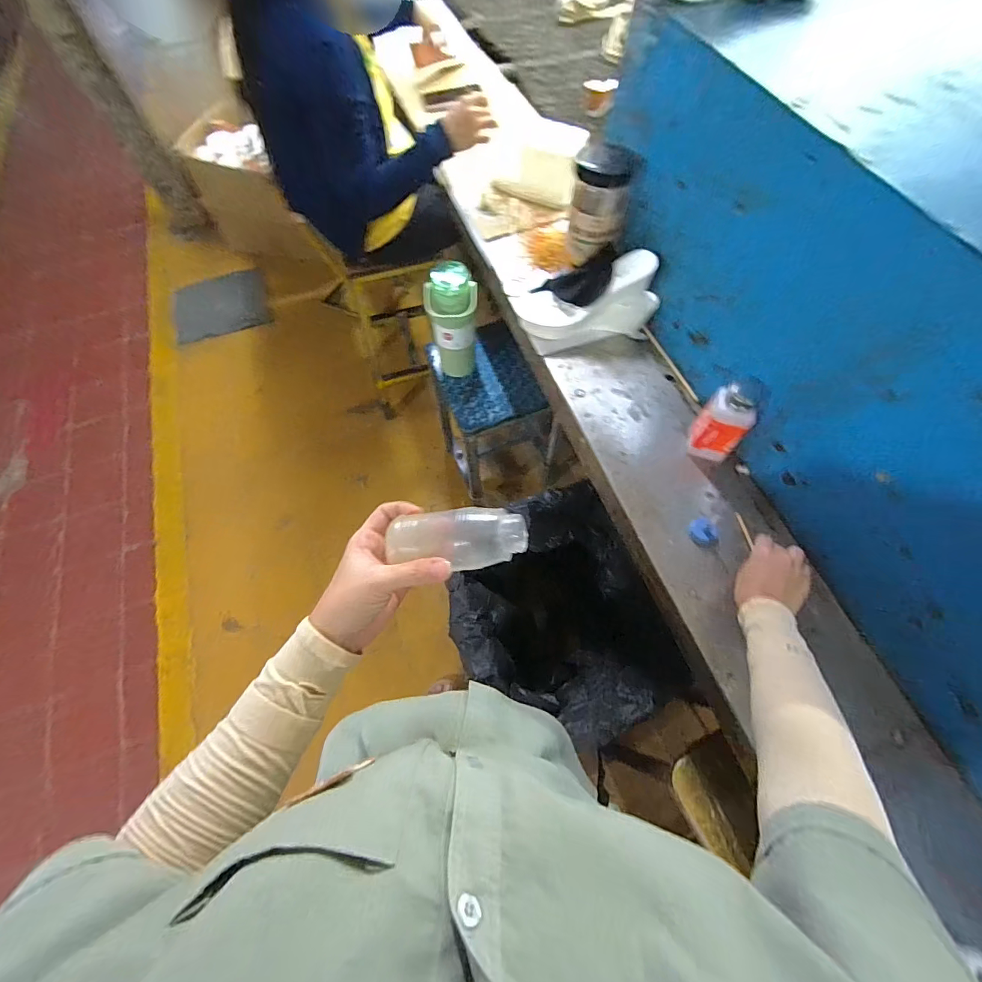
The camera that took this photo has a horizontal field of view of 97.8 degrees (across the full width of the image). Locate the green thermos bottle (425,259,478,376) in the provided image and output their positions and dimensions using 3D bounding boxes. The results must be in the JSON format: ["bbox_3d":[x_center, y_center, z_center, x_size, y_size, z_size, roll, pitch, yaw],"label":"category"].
[{"bbox_3d":[-0.086,-0.380,0.980,0.104,0.262,0.092,-10,65,-3],"label":"green thermos bottle"}]

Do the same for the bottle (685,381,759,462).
[{"bbox_3d":[0.333,-0.098,0.618,0.060,0.126,0.050,24,55,10],"label":"bottle"}]

